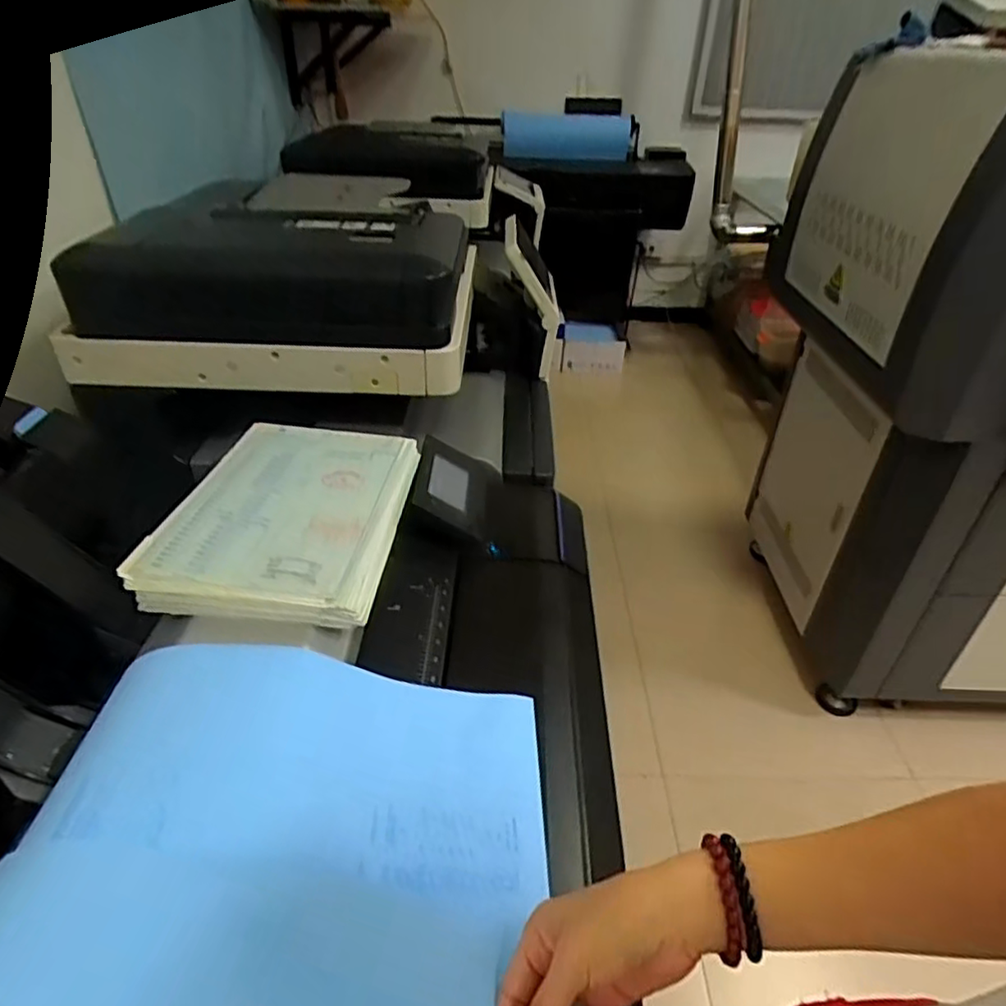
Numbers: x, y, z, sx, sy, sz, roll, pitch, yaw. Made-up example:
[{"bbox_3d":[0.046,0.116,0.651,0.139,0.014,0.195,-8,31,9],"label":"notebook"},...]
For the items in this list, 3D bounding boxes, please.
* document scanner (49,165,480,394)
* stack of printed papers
[{"bbox_3d":[-0.367,-0.433,1.193,0.596,0.203,0.603,1,36,-2],"label":"document scanner"},{"bbox_3d":[-0.232,0.003,0.717,0.227,0.034,0.309,3,36,2],"label":"stack of printed papers"}]

